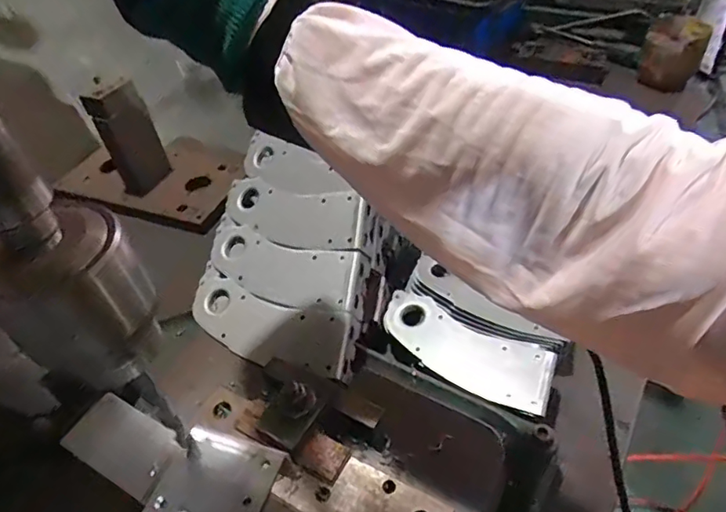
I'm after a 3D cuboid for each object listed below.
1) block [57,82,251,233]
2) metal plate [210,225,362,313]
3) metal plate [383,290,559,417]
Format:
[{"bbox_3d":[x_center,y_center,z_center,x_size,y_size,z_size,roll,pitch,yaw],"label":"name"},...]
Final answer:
[{"bbox_3d":[-0.323,-0.171,0.760,0.285,0.150,0.172,18,51,21],"label":"block"},{"bbox_3d":[-0.086,0.012,0.523,0.175,0.011,0.067,13,74,24],"label":"metal plate"},{"bbox_3d":[0.094,0.090,0.503,0.177,0.010,0.064,23,65,28],"label":"metal plate"}]

